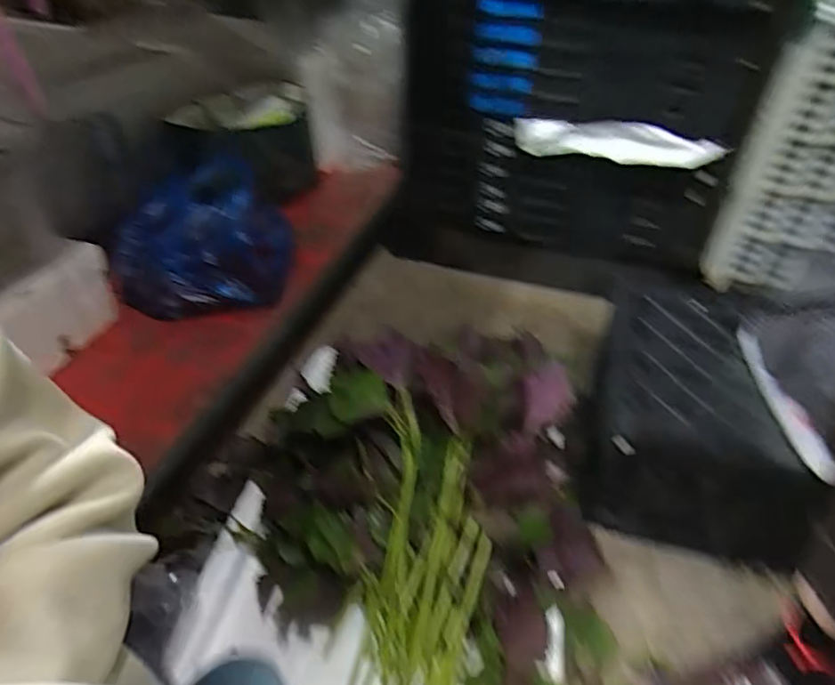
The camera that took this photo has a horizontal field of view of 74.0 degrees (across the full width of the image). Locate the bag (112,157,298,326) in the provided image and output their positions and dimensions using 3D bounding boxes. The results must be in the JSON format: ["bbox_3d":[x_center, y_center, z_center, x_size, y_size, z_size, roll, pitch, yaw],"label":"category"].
[{"bbox_3d":[-0.321,-0.162,0.835,0.251,0.162,0.179,-10,42,-12],"label":"bag"}]

